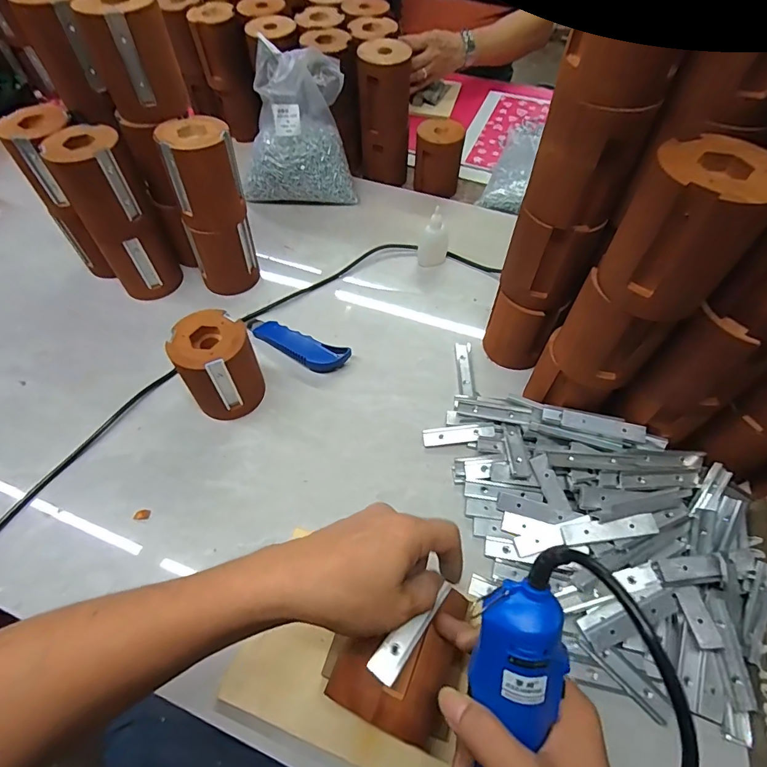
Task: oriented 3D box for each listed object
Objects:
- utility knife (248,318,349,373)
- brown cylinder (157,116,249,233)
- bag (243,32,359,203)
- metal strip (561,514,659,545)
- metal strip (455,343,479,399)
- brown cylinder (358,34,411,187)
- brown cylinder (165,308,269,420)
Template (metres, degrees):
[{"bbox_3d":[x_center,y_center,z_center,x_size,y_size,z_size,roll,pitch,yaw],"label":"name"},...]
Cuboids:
[{"bbox_3d":[-0.114,-0.049,0.559,0.148,0.019,0.040,21,60,14],"label":"utility knife"},{"bbox_3d":[-0.213,-0.248,0.522,0.081,0.103,0.076,-20,59,-12],"label":"brown cylinder"},{"bbox_3d":[-0.132,-0.402,0.694,0.167,0.176,0.136,2,57,1],"label":"bag"},{"bbox_3d":[0.206,0.133,0.404,0.081,0.006,0.018,-11,60,8],"label":"metal strip"},{"bbox_3d":[0.102,-0.017,0.551,0.022,0.004,0.084,0,57,1],"label":"metal strip"},{"bbox_3d":[0.002,-0.426,0.709,0.078,0.193,0.067,-2,57,-1],"label":"brown cylinder"},{"bbox_3d":[-0.179,-0.019,0.489,0.083,0.102,0.080,-24,60,-15],"label":"brown cylinder"}]

